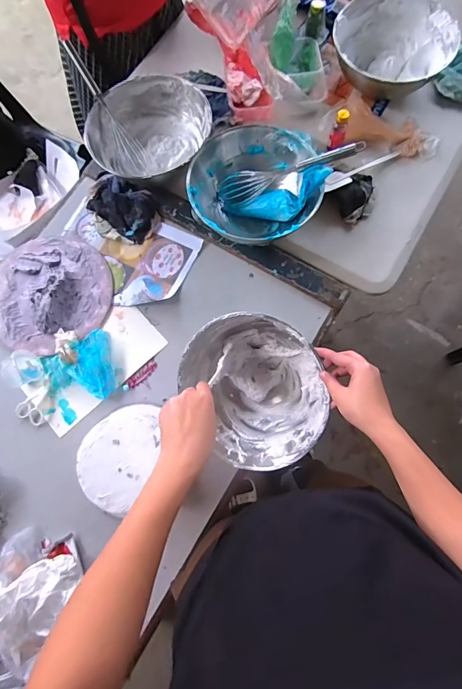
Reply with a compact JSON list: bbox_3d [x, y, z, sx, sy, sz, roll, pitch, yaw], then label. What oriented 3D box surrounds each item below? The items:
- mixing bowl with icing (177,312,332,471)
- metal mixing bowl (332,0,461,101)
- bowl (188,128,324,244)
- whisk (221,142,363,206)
[{"bbox_3d":[0.036,0.070,0.609,0.219,0.104,0.236,-39,85,25],"label":"mixing bowl with icing"},{"bbox_3d":[0.327,-0.613,0.787,0.223,0.093,0.208,0,76,2],"label":"metal mixing bowl"},{"bbox_3d":[0.045,-0.284,0.696,0.211,0.115,0.225,0,76,2],"label":"bowl"},{"bbox_3d":[0.100,-0.315,0.683,0.270,0.042,0.042,-10,74,24],"label":"whisk"}]

